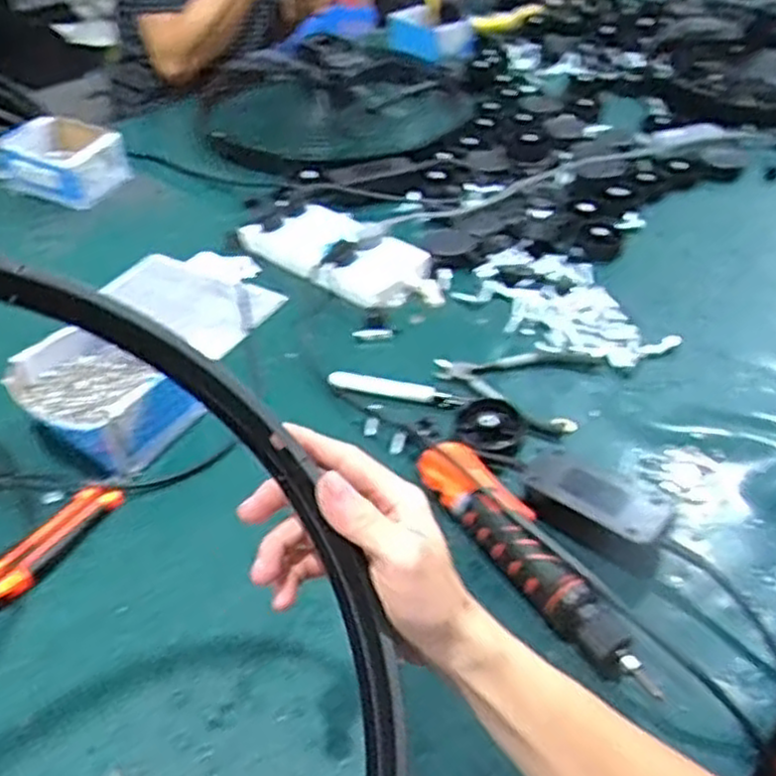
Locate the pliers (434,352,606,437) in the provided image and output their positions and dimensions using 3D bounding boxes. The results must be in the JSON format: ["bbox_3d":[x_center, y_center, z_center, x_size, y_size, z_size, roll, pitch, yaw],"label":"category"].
[{"bbox_3d":[0.131,-0.022,0.779,0.157,0.013,0.132,23,46,25],"label":"pliers"}]

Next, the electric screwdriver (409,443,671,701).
[{"bbox_3d":[0.116,0.126,0.601,0.057,0.044,0.254,-24,45,-25],"label":"electric screwdriver"}]

